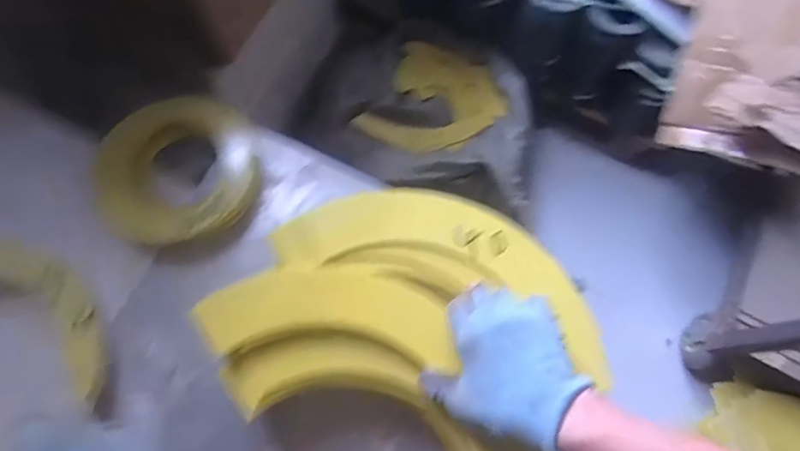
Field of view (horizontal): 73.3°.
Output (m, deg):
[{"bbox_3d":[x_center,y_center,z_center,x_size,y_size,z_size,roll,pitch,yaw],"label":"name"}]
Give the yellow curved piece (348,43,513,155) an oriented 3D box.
[{"bbox_3d":[0.100,-0.316,1.311,0.315,0.080,0.330,10,51,19],"label":"yellow curved piece"}]

